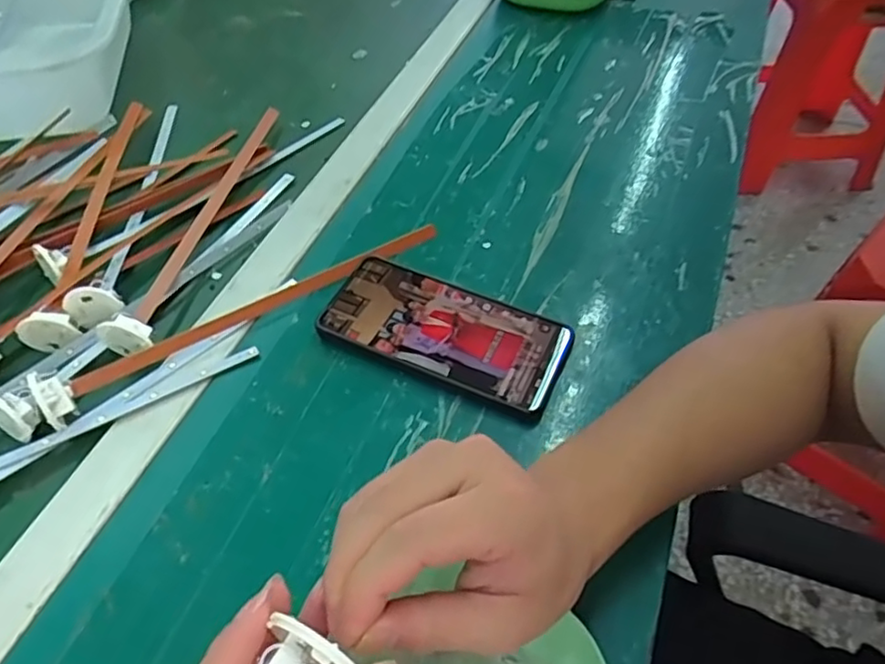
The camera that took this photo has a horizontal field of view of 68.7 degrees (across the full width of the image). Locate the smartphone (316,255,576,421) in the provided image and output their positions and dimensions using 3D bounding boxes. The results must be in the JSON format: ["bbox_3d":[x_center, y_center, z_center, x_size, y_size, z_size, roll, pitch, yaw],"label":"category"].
[{"bbox_3d":[0.002,0.000,0.435,0.158,0.015,0.075,19,54,17],"label":"smartphone"}]

